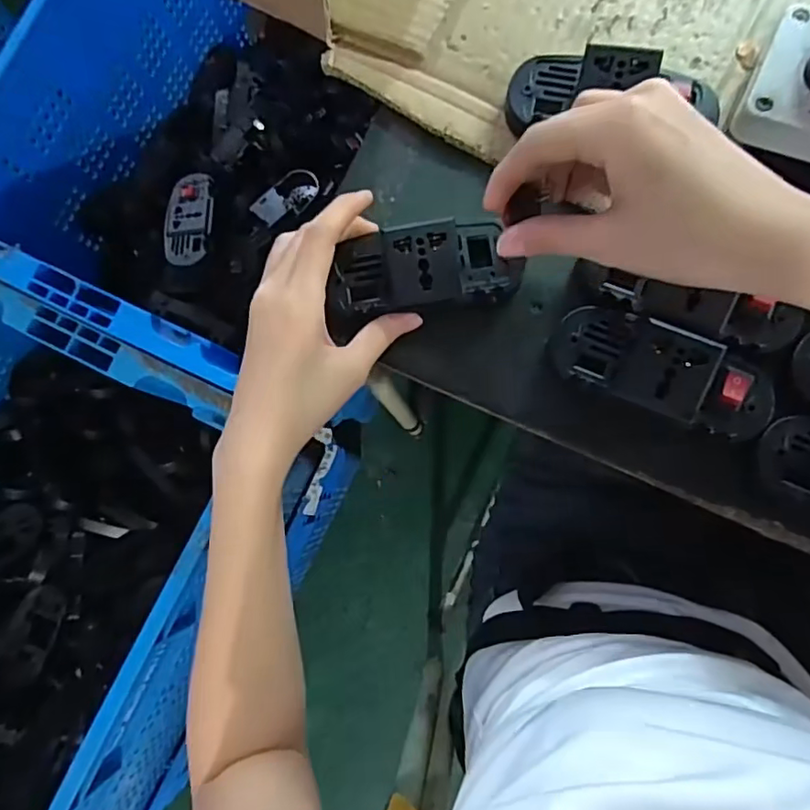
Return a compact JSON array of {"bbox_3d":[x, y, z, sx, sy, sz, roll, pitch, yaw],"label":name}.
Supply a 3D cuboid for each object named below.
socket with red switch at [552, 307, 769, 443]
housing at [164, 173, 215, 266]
[{"bbox_3d":[0.134,-0.018,0.299,0.113,0.026,0.044,25,86,9],"label":"socket with red switch"},{"bbox_3d":[-0.217,-0.188,0.582,0.046,0.010,0.107,-5,69,5],"label":"housing"}]

